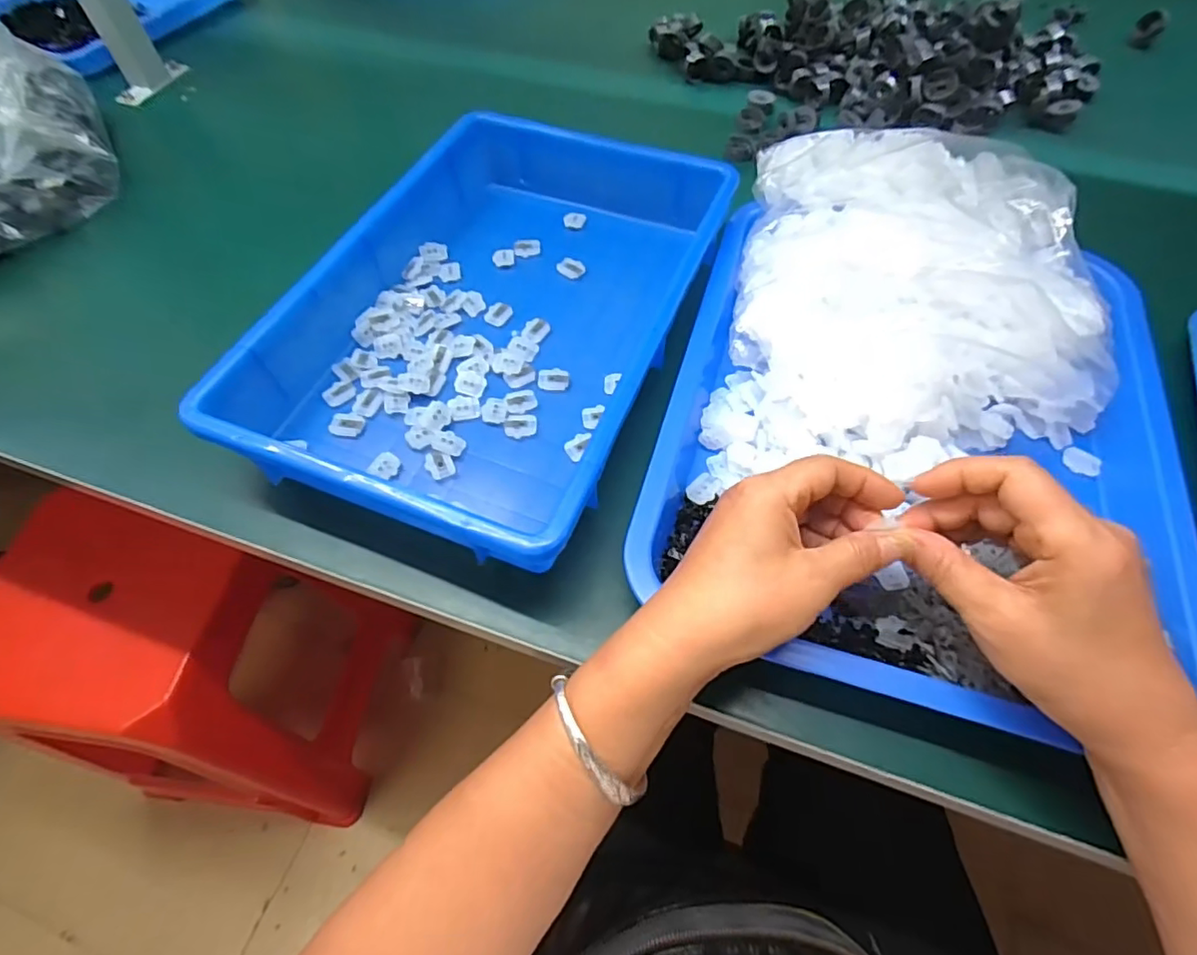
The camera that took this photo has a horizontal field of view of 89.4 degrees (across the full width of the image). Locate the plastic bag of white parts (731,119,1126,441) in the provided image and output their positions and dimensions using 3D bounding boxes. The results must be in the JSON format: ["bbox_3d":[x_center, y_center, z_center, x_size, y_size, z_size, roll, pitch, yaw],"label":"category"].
[{"bbox_3d":[0.224,-0.152,0.449,0.233,0.057,0.298,5,59,4],"label":"plastic bag of white parts"}]

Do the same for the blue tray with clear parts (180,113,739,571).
[{"bbox_3d":[-0.067,-0.133,0.445,0.247,0.060,0.374,19,61,11],"label":"blue tray with clear parts"}]

